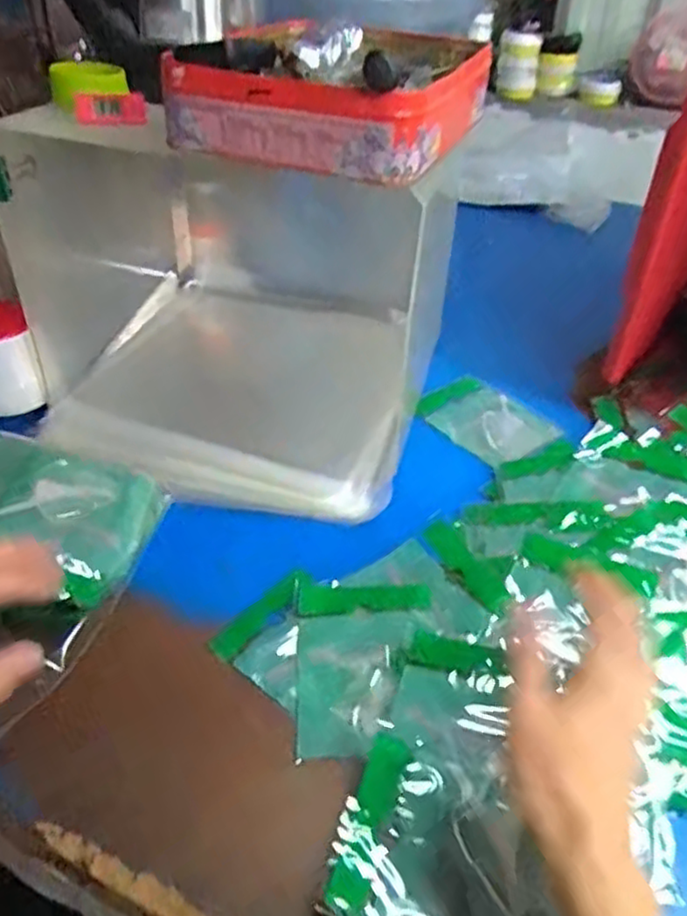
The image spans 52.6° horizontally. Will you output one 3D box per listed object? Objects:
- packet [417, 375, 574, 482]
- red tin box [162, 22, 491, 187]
[{"bbox_3d":[0.161,-0.030,0.708,0.111,0.025,0.171,-20,40,-25],"label":"packet"},{"bbox_3d":[-0.001,-0.289,0.528,0.193,0.063,0.245,16,43,17],"label":"red tin box"}]

